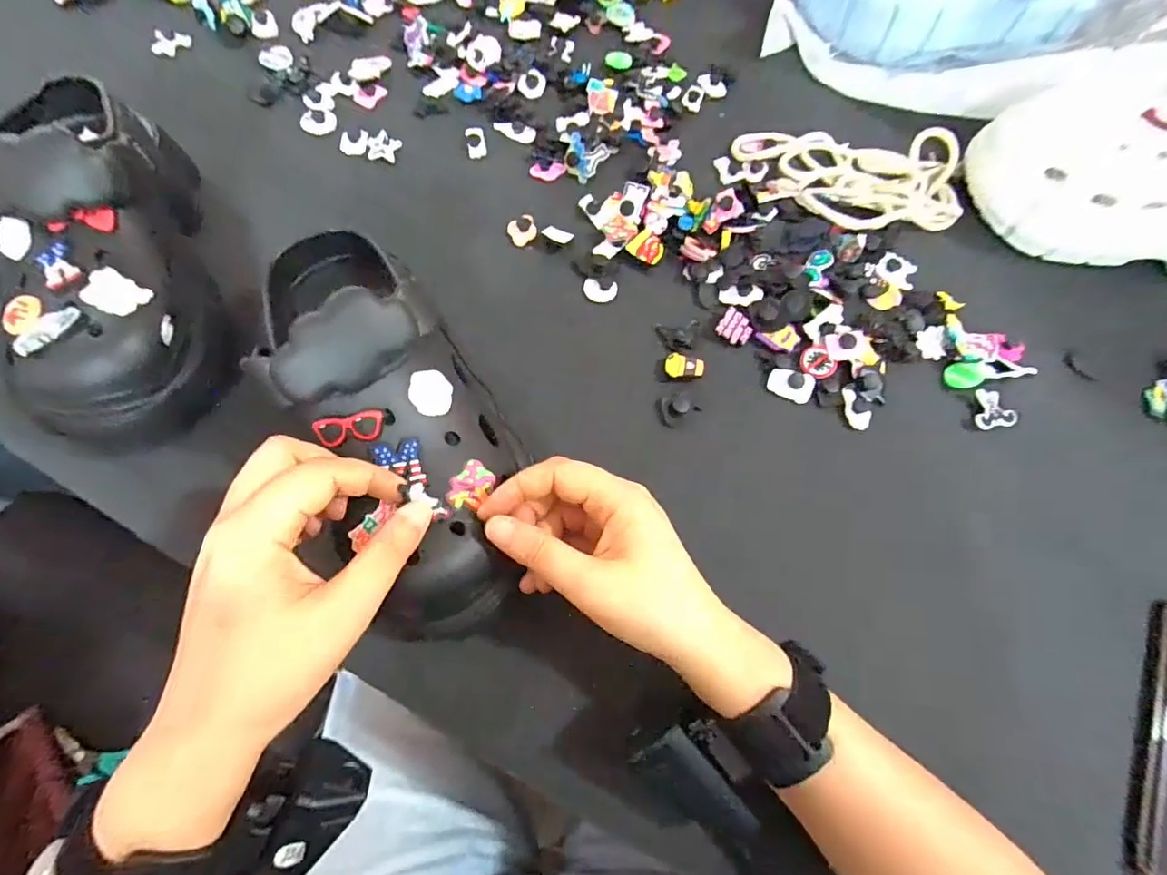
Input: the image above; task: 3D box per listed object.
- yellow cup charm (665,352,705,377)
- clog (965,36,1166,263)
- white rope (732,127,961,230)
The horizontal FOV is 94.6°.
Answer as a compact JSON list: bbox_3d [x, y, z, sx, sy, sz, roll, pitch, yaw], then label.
[{"bbox_3d":[0.071,-0.049,0.376,0.027,0.005,0.018,15,69,2],"label":"yellow cup charm"},{"bbox_3d":[0.430,-0.198,0.400,0.235,0.096,0.100,14,72,4],"label":"clog"},{"bbox_3d":[0.221,-0.217,0.444,0.181,0.019,0.099,7,69,-1],"label":"white rope"}]

